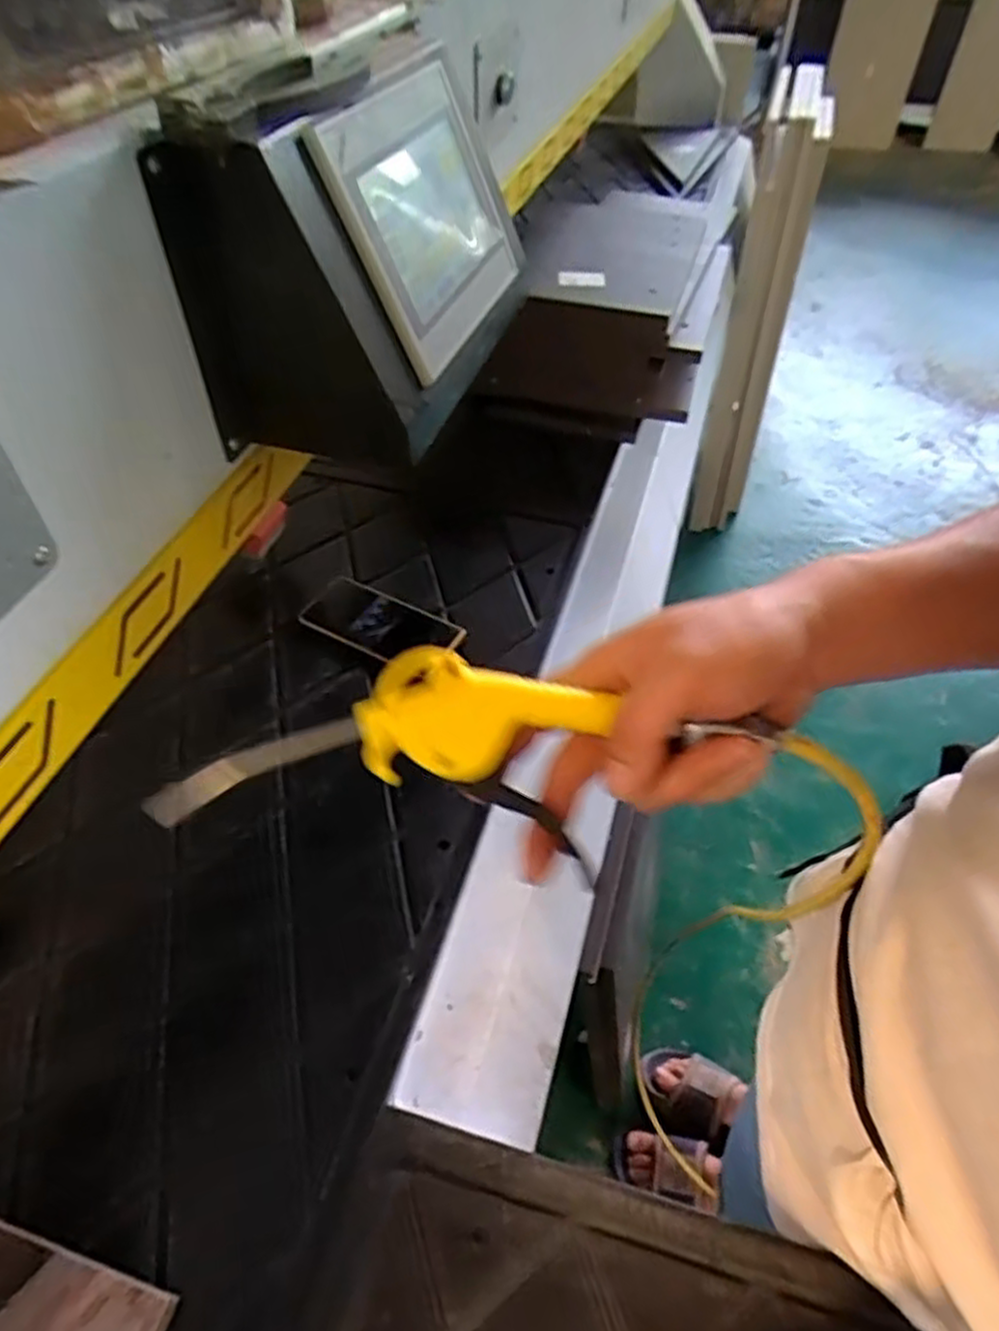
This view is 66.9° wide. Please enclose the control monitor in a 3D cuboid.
[{"bbox_3d":[-0.044,-0.322,0.530,0.021,0.153,0.253,-7,42,28],"label":"control monitor"}]

